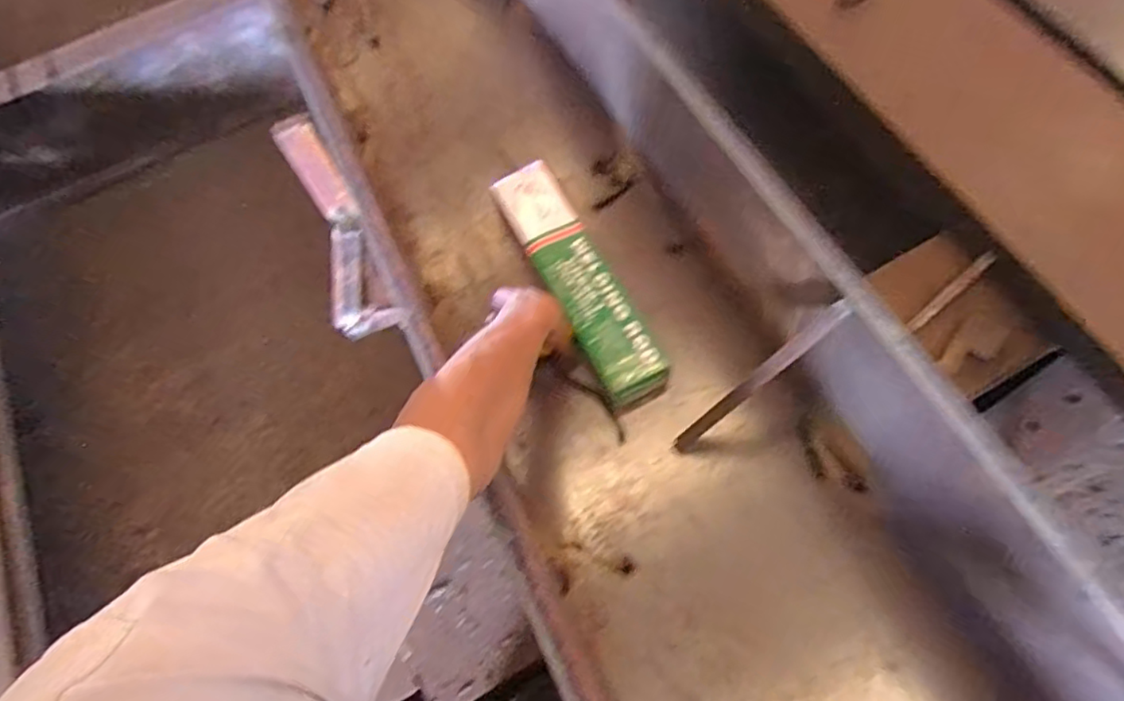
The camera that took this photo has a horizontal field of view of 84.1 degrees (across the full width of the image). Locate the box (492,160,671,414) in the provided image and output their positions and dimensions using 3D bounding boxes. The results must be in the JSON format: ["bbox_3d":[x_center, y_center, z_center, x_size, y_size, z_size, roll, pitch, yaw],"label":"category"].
[{"bbox_3d":[0.016,-0.099,0.811,0.079,0.058,0.364,-24,67,-10],"label":"box"}]

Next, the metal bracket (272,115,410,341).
[{"bbox_3d":[-0.338,-0.146,0.942,0.114,0.420,0.054,-39,68,-12],"label":"metal bracket"}]

